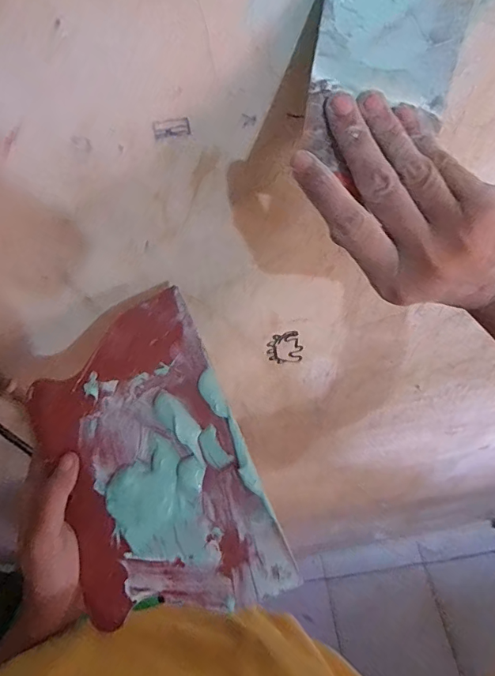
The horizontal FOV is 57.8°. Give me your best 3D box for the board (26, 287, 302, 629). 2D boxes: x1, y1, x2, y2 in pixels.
[{"bbox_3d":[-0.070,0.087,0.309,0.137,0.007,0.206,-28,73,8],"label":"board"}]

